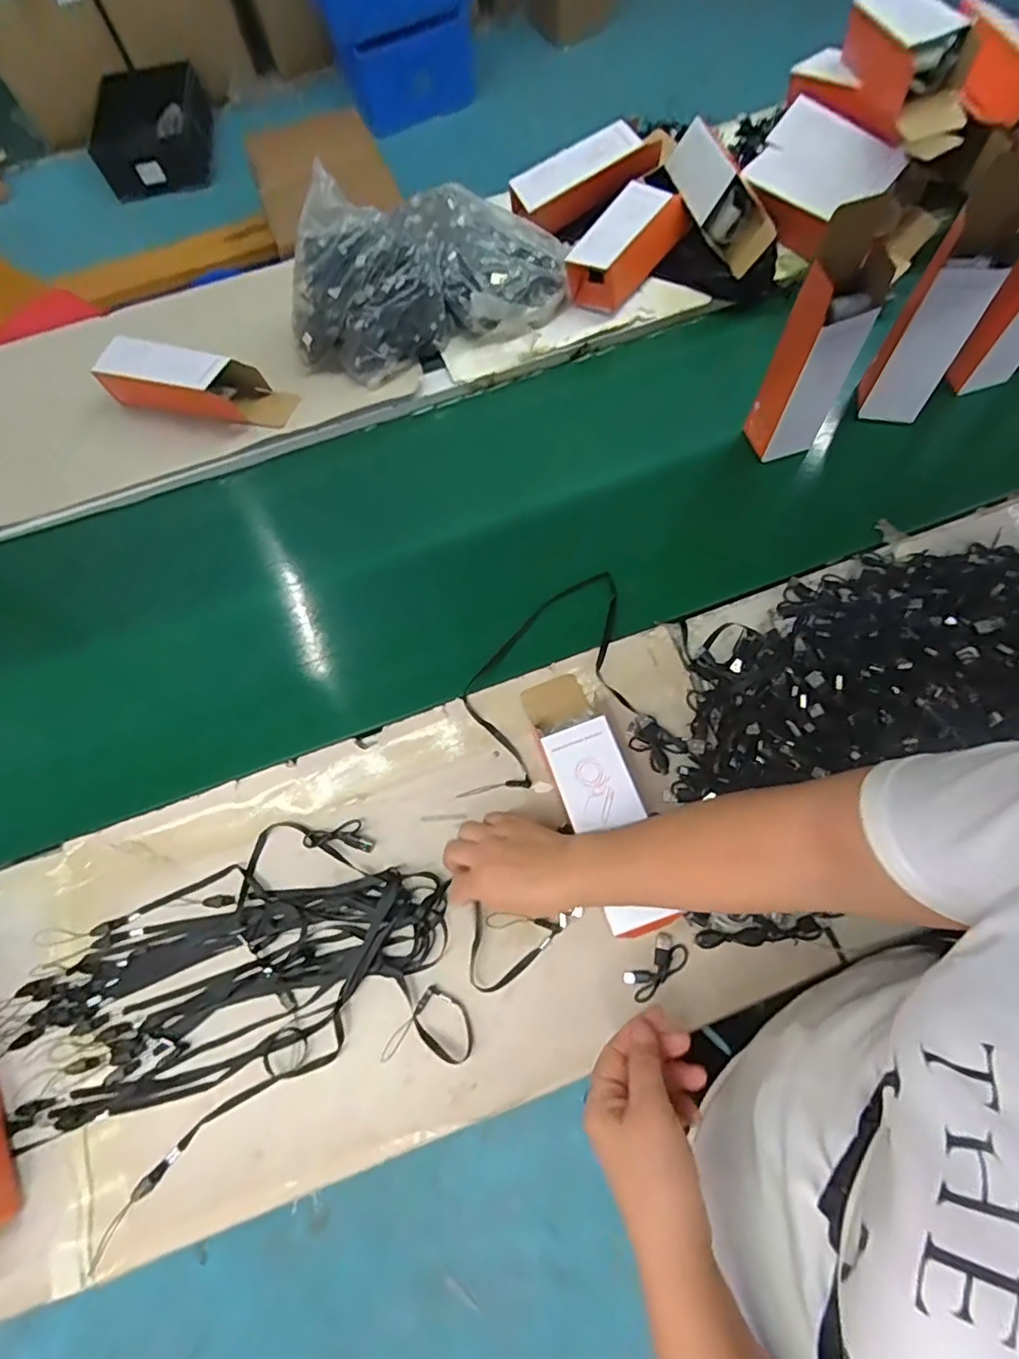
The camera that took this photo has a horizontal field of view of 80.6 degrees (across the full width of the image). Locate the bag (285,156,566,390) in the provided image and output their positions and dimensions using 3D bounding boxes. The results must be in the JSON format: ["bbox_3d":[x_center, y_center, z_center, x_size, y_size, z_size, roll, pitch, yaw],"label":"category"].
[{"bbox_3d":[-0.118,-0.542,0.773,0.362,0.137,0.242,-20,68,-3],"label":"bag"}]

